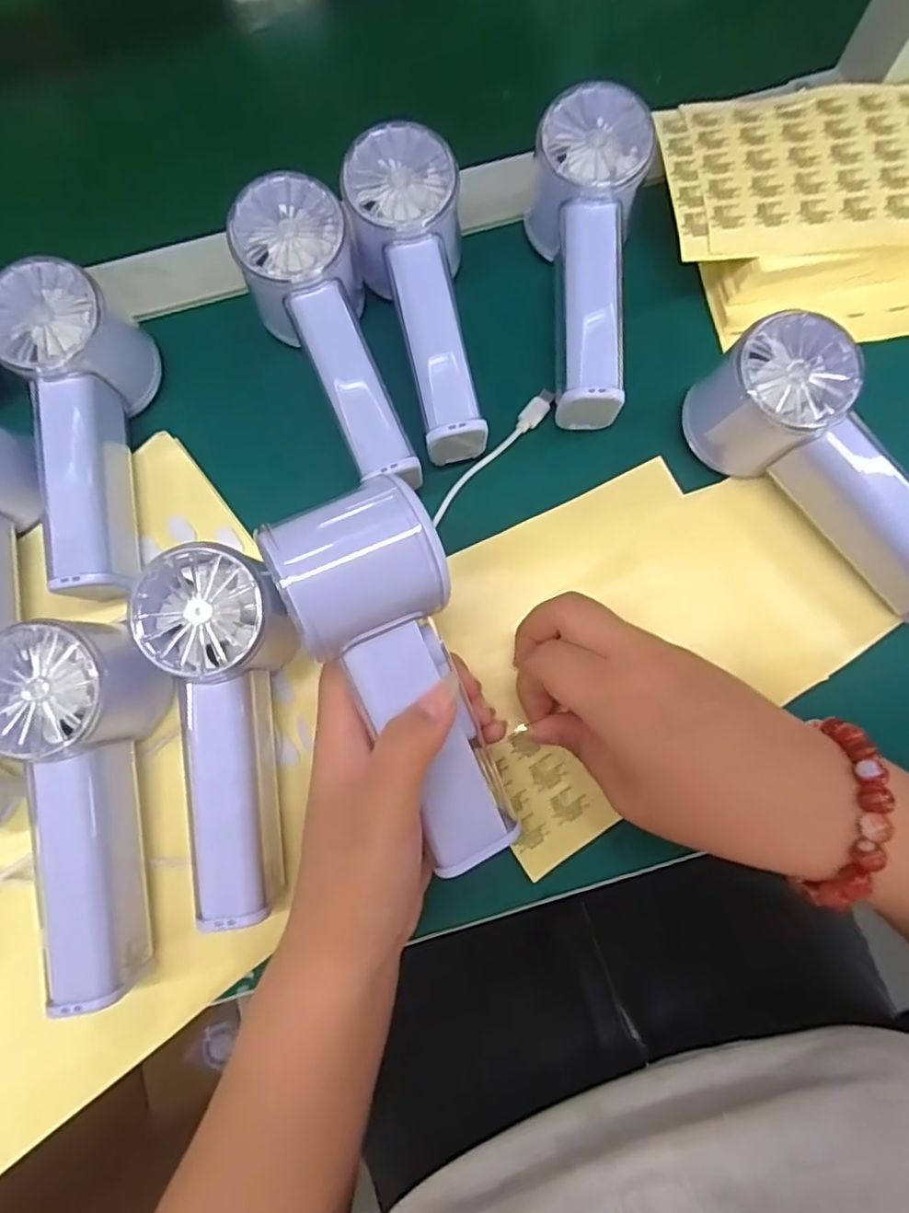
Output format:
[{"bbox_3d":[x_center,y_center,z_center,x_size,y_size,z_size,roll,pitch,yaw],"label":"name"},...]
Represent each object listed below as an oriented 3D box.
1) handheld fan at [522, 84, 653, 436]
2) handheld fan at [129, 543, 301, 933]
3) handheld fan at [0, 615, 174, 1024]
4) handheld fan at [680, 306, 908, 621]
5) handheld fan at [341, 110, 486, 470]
[{"bbox_3d":[0.066,-0.169,0.297,0.055,0.040,0.154,0,91,2],"label":"handheld fan"},{"bbox_3d":[-0.090,0.052,0.249,0.052,0.051,0.145,-12,77,-1],"label":"handheld fan"},{"bbox_3d":[-0.150,0.082,0.249,0.053,0.055,0.149,-16,77,-2],"label":"handheld fan"},{"bbox_3d":[0.177,-0.060,0.274,0.051,0.067,0.149,-40,79,-7],"label":"handheld fan"},{"bbox_3d":[-0.015,-0.150,0.303,0.051,0.055,0.150,-13,92,-2],"label":"handheld fan"}]

